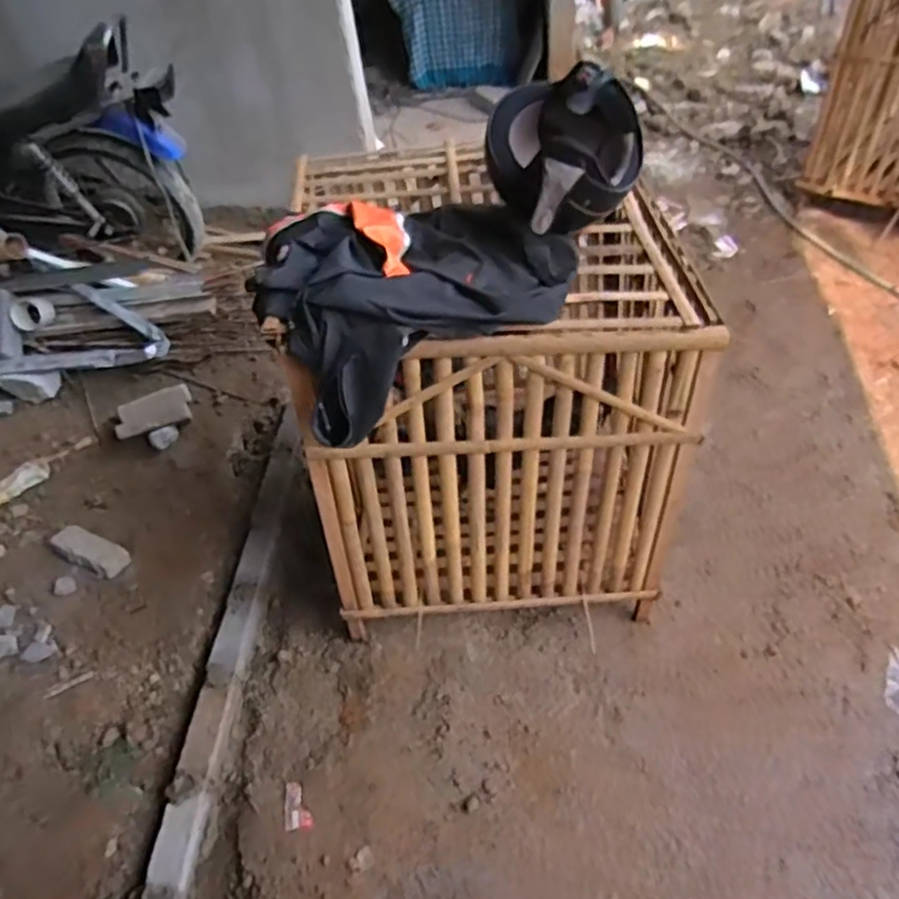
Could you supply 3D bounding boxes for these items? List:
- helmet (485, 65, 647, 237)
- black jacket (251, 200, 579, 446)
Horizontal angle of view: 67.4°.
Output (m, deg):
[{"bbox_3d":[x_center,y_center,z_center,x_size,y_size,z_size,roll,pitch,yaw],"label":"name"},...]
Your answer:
[{"bbox_3d":[0.200,-0.508,1.152,0.239,0.208,0.248,-22,51,-12],"label":"helmet"},{"bbox_3d":[-0.078,-0.323,1.179,0.516,0.148,0.524,-22,51,-12],"label":"black jacket"}]

